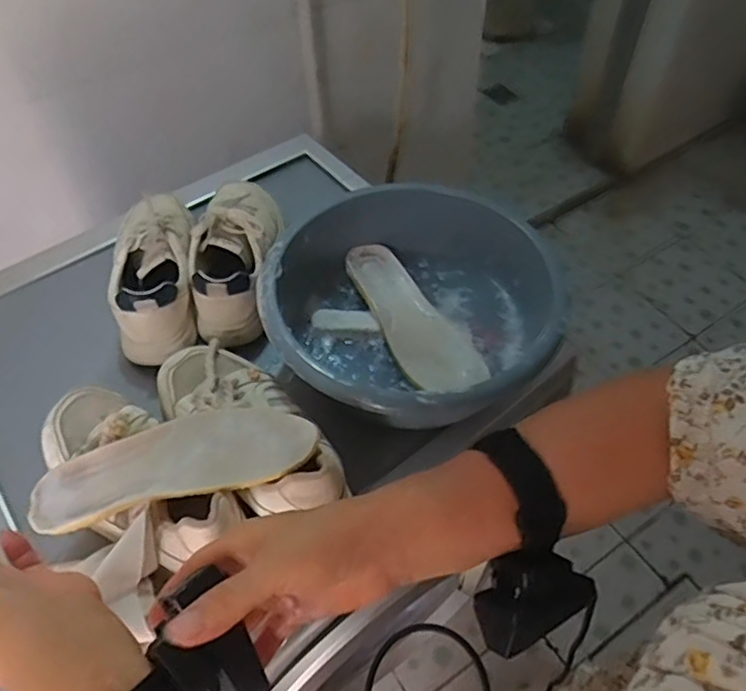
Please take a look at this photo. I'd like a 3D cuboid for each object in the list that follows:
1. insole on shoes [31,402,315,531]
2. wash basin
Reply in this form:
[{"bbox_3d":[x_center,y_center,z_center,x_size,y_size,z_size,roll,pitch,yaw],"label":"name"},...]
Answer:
[{"bbox_3d":[-0.172,0.097,0.527,0.241,0.024,0.090,-9,45,-1],"label":"insole on shoes"},{"bbox_3d":[0.036,-0.038,0.642,0.290,0.094,0.289,-1,54,1],"label":"wash basin"}]

